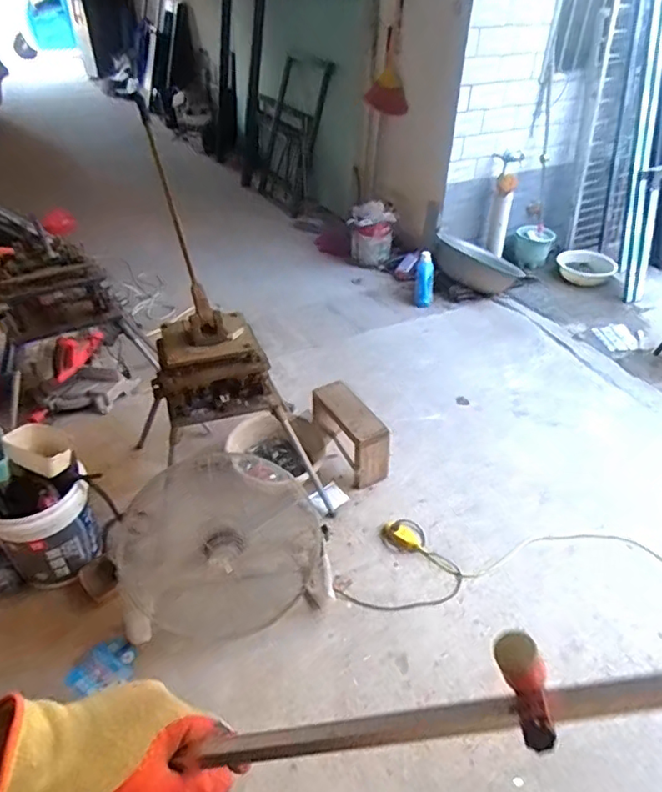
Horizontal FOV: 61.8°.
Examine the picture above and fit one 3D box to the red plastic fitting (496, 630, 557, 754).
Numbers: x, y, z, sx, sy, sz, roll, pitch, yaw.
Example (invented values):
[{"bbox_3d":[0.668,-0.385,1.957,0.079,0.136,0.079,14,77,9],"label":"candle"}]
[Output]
[{"bbox_3d":[0.127,0.190,0.359,0.027,0.020,0.068,-8,77,-14],"label":"red plastic fitting"}]

